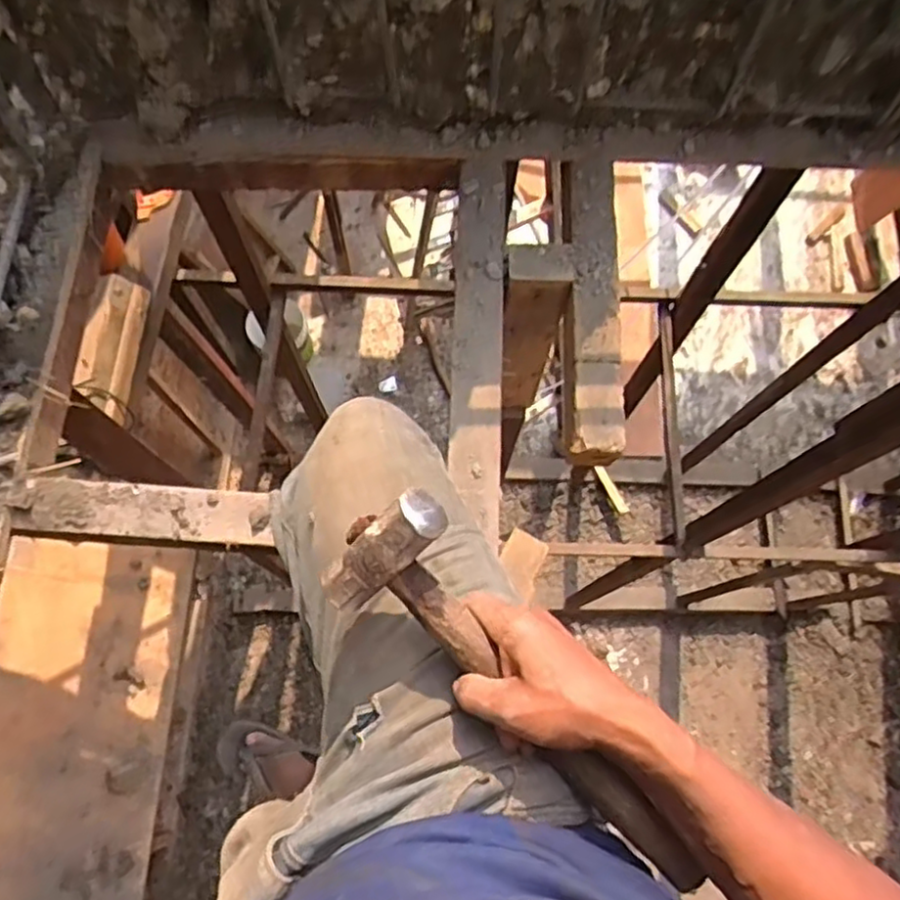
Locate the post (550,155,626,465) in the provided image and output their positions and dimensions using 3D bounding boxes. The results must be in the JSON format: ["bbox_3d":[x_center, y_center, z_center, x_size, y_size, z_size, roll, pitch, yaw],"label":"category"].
[{"bbox_3d":[0.145,-0.156,0.736,0.063,0.043,0.345,0,72,-1],"label":"post"}]

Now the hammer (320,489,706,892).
[{"bbox_3d":[0.044,0.163,0.450,0.084,0.058,0.306,-41,87,-12],"label":"hammer"}]

